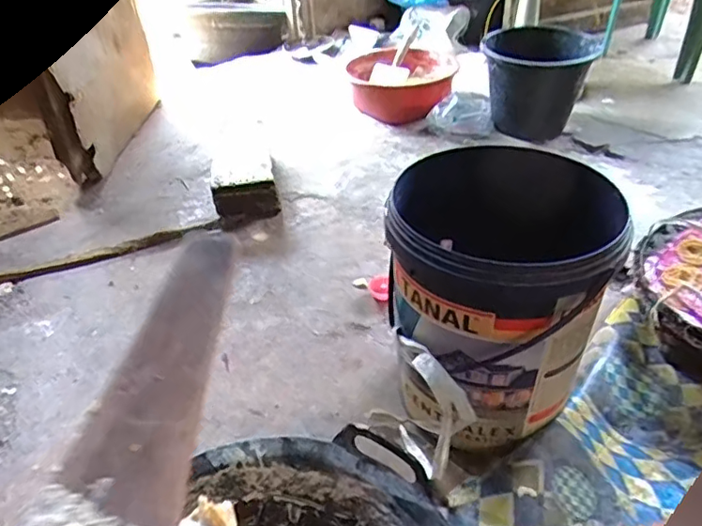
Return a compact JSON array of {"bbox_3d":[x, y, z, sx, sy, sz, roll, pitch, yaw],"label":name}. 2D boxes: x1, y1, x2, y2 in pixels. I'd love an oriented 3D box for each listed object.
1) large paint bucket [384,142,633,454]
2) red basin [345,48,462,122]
[{"bbox_3d":[0.198,0.041,0.832,0.293,0.325,0.297,-2,37,1],"label":"large paint bucket"},{"bbox_3d":[0.159,-0.567,1.824,0.339,0.126,0.354,-2,37,1],"label":"red basin"}]

